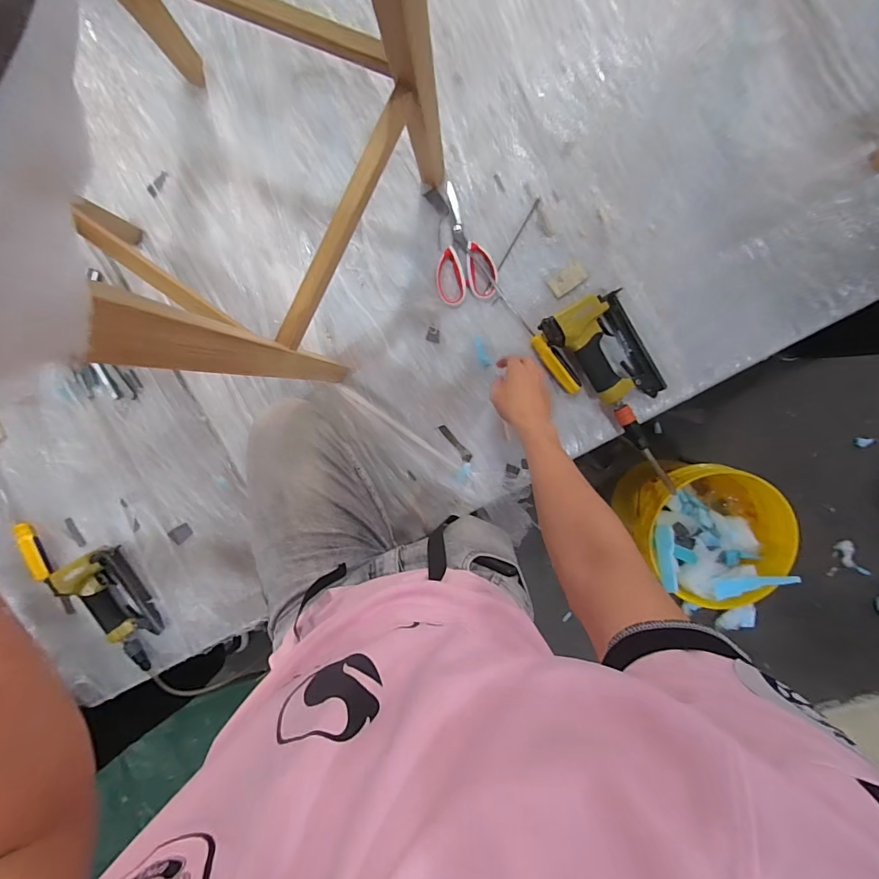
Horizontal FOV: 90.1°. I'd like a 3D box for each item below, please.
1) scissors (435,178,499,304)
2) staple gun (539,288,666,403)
[{"bbox_3d":[0.031,-0.323,0.730,0.099,0.005,0.186,-15,95,5],"label":"scissors"},{"bbox_3d":[0.269,-0.137,0.707,0.124,0.058,0.194,-35,93,6],"label":"staple gun"}]

